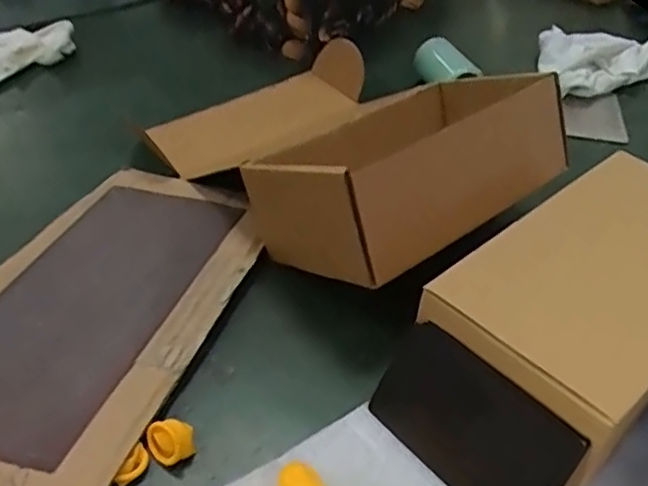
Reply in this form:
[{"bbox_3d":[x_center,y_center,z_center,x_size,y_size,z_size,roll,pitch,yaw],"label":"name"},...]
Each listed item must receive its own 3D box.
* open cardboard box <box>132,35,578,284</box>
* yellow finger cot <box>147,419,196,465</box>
[{"bbox_3d":[0.009,-0.084,0.437,0.180,0.090,0.254,-29,50,-31],"label":"open cardboard box"},{"bbox_3d":[-0.070,0.090,0.295,0.019,0.011,0.018,-23,48,-26],"label":"yellow finger cot"}]

